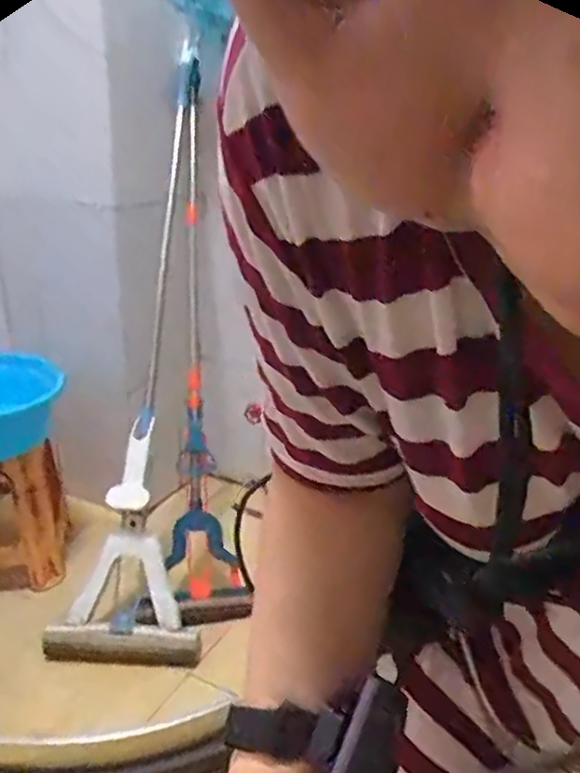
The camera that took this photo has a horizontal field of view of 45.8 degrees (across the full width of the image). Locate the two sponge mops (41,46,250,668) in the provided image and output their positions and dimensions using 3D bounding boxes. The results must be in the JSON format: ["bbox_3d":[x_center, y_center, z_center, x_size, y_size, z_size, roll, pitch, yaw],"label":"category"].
[{"bbox_3d":[-0.169,-0.061,1.371,0.347,1.176,0.118,17,-16,-33],"label":"two sponge mops"}]

